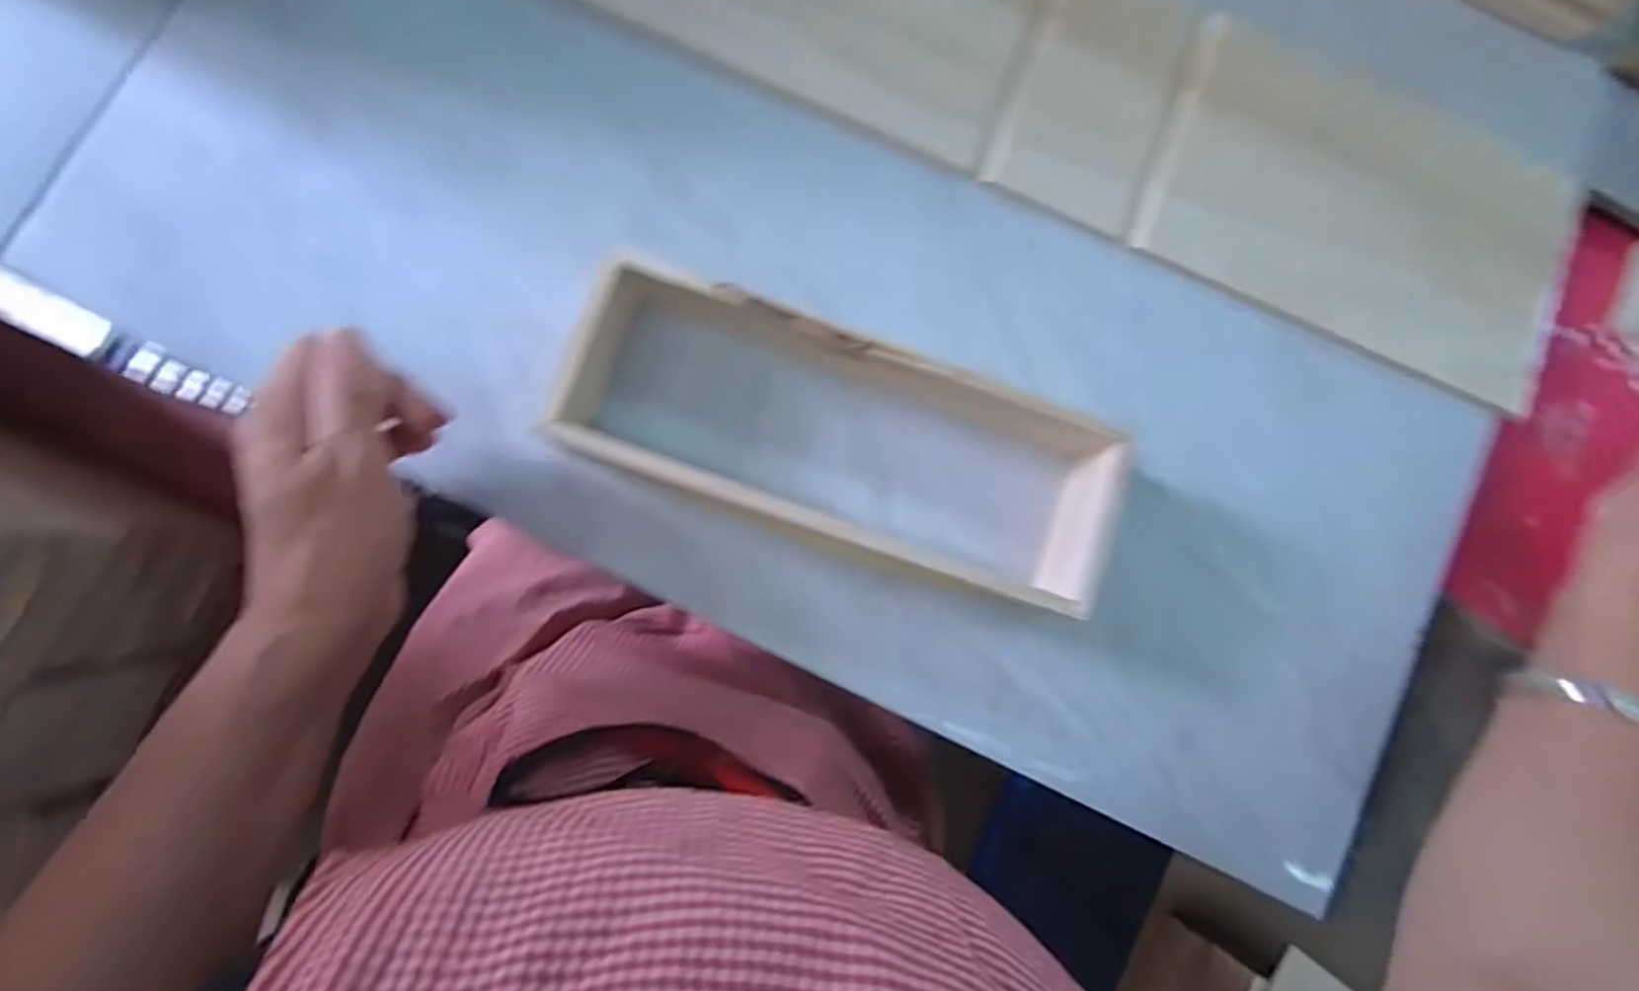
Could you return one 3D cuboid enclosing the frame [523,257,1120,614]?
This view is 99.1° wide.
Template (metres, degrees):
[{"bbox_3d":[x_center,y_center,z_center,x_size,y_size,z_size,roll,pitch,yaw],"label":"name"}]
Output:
[{"bbox_3d":[0.013,-0.026,0.365,0.280,0.058,0.106,21,84,-4],"label":"frame"}]

